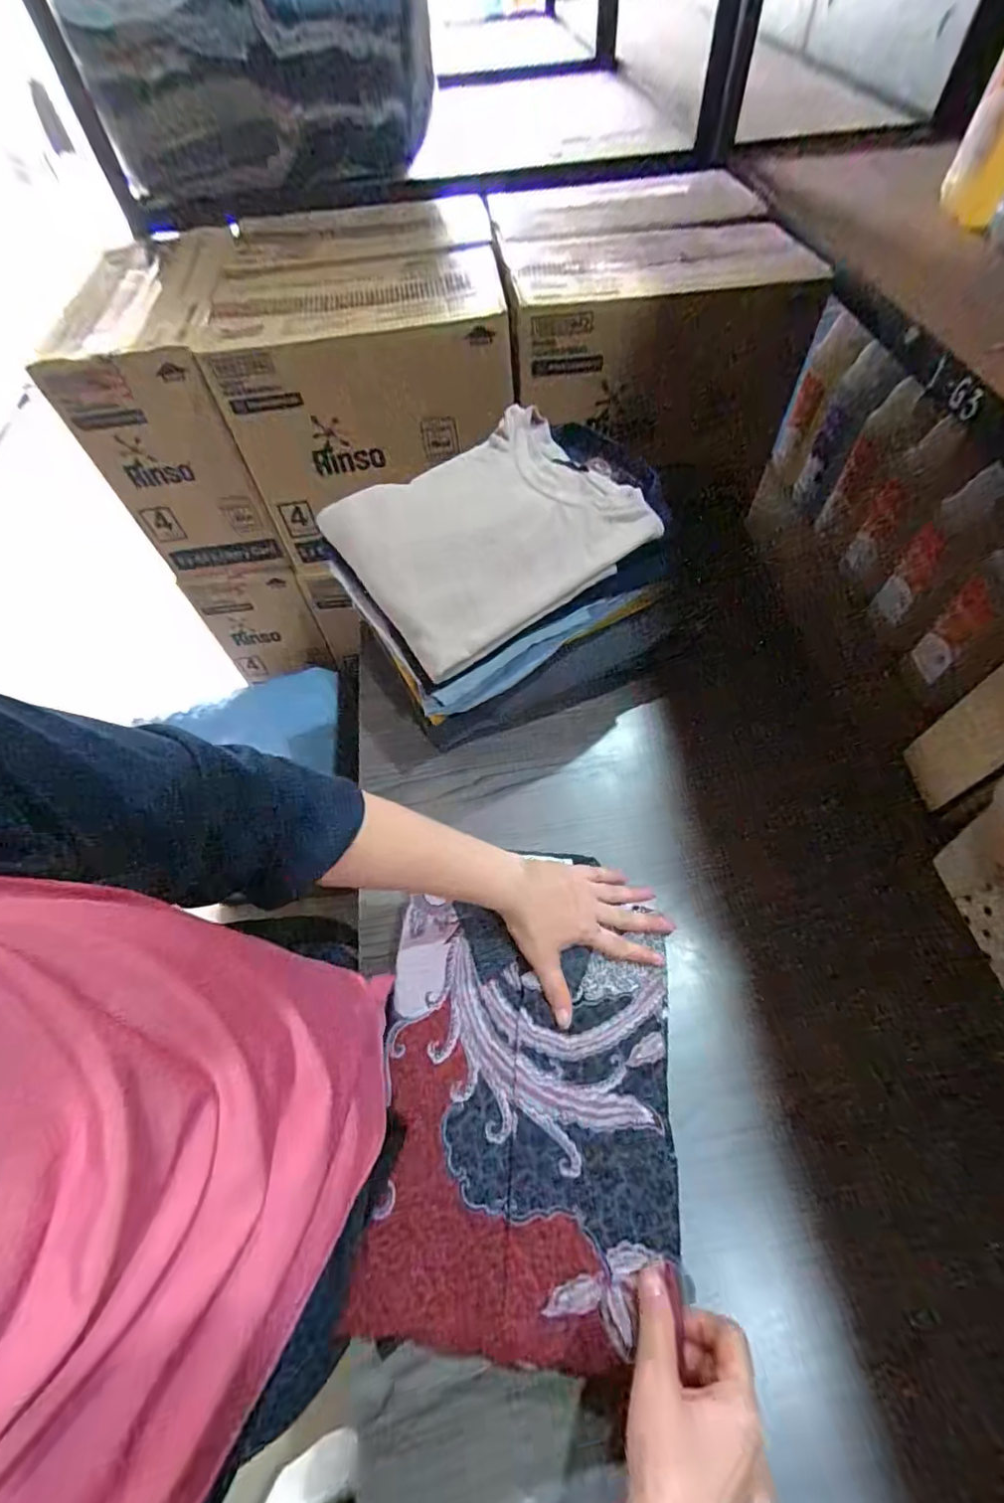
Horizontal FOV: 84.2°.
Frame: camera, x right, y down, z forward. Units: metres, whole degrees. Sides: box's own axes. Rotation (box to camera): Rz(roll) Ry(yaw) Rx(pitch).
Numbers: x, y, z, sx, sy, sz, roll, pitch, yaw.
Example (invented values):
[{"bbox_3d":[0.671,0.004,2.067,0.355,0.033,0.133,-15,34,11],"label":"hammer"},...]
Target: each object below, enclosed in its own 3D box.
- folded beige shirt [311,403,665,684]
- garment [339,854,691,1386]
[{"bbox_3d":[-0.018,-0.245,0.604,0.285,0.056,0.257,-31,62,-14],"label":"folded beige shirt"},{"bbox_3d":[0.018,0.291,0.458,0.237,0.041,0.298,3,59,5],"label":"garment"}]

